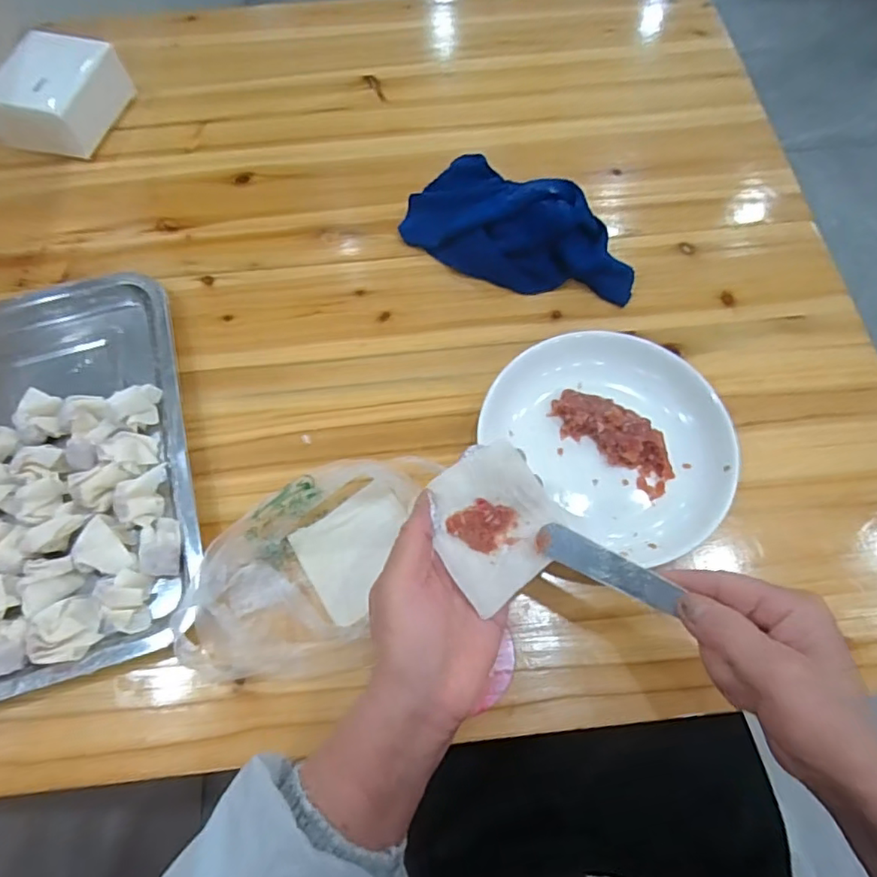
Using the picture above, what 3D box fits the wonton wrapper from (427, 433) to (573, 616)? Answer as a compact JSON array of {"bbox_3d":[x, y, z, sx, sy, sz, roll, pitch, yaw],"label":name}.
[{"bbox_3d":[0.032,0.049,0.338,0.072,0.019,0.077,-34,71,-14],"label":"wonton wrapper"}]

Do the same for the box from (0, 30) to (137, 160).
[{"bbox_3d":[-0.367,-0.330,0.556,0.090,0.056,0.114,12,67,5],"label":"box"}]

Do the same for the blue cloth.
[{"bbox_3d":[0.075,-0.183,0.496,0.207,0.046,0.110,27,69,11],"label":"blue cloth"}]

